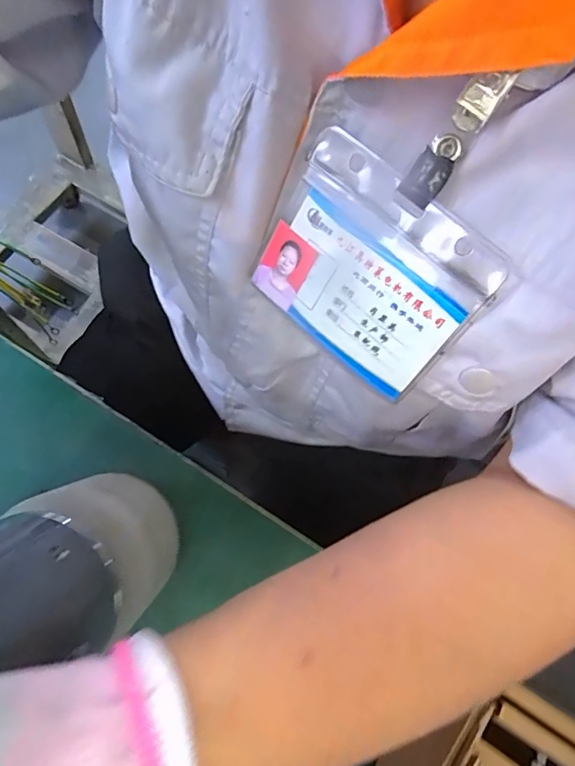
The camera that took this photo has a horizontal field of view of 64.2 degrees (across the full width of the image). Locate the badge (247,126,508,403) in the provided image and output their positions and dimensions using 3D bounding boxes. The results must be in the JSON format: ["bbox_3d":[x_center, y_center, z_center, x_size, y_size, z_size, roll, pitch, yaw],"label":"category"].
[{"bbox_3d":[0.031,-0.047,0.197,0.095,0.077,0.006,46,36,15],"label":"badge"}]

